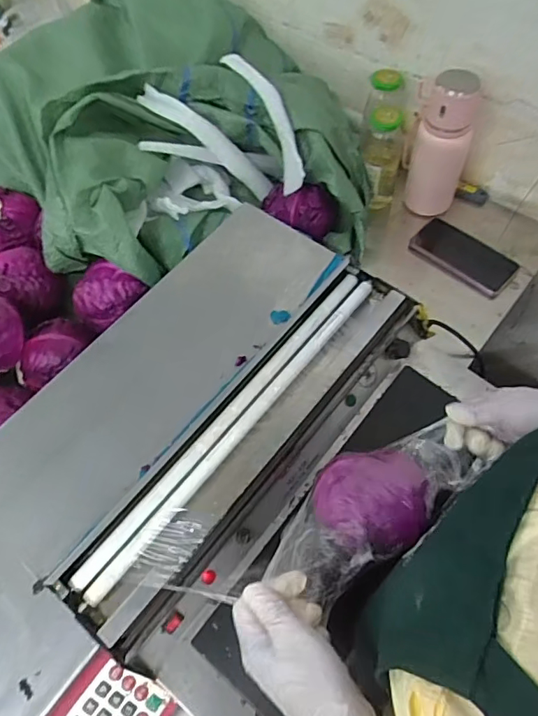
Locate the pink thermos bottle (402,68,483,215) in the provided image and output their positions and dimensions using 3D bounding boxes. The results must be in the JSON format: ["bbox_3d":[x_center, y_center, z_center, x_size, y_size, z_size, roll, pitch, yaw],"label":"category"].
[{"bbox_3d":[0.262,-0.327,0.792,0.077,0.229,0.085,-6,60,1],"label":"pink thermos bottle"}]

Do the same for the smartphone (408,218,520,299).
[{"bbox_3d":[0.309,-0.162,0.811,0.158,0.013,0.079,35,81,16],"label":"smartphone"}]

